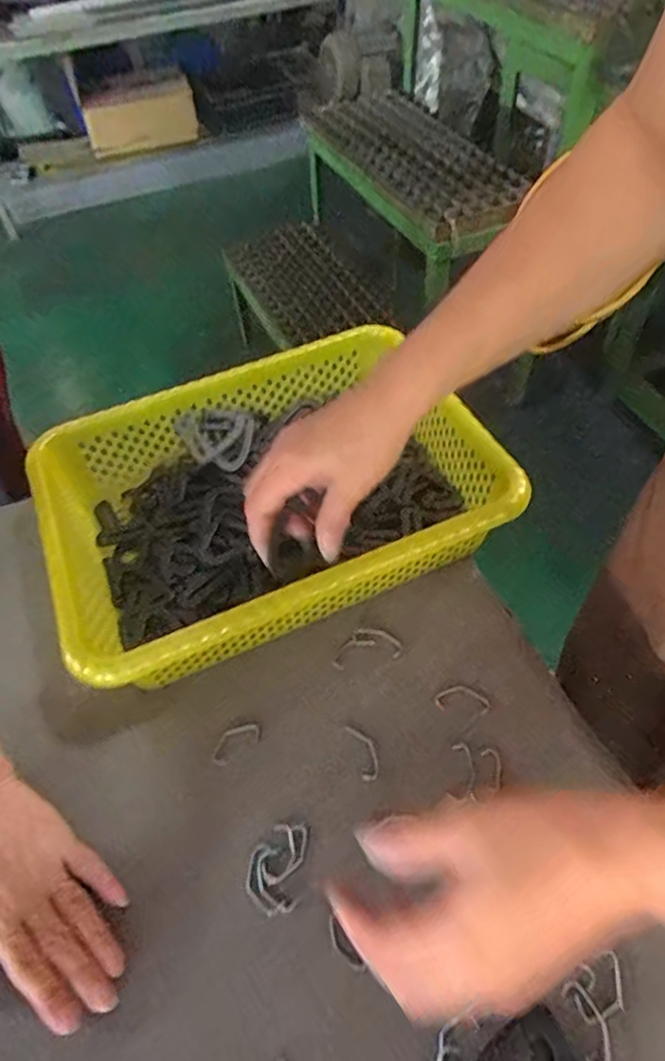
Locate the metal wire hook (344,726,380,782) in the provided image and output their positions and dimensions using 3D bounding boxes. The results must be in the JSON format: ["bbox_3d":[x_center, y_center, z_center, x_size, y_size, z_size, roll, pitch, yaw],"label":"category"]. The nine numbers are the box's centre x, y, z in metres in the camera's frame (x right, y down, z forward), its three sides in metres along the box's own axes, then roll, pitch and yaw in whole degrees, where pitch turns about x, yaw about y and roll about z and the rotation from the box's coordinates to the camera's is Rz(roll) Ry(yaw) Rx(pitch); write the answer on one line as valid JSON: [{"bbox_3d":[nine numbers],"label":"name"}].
[{"bbox_3d":[0.023,0.157,0.434,0.016,0.004,0.042,-17,53,-10],"label":"metal wire hook"}]

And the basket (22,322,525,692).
[{"bbox_3d":[-0.063,-0.022,0.520,0.374,0.099,0.248,-21,54,-12],"label":"basket"}]

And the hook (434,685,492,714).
[{"bbox_3d":[0.097,0.125,0.451,0.040,0.004,0.020,6,53,8],"label":"hook"}]

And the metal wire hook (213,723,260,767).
[{"bbox_3d":[-0.071,0.153,0.440,0.039,0.004,0.020,-31,56,-19],"label":"metal wire hook"}]

